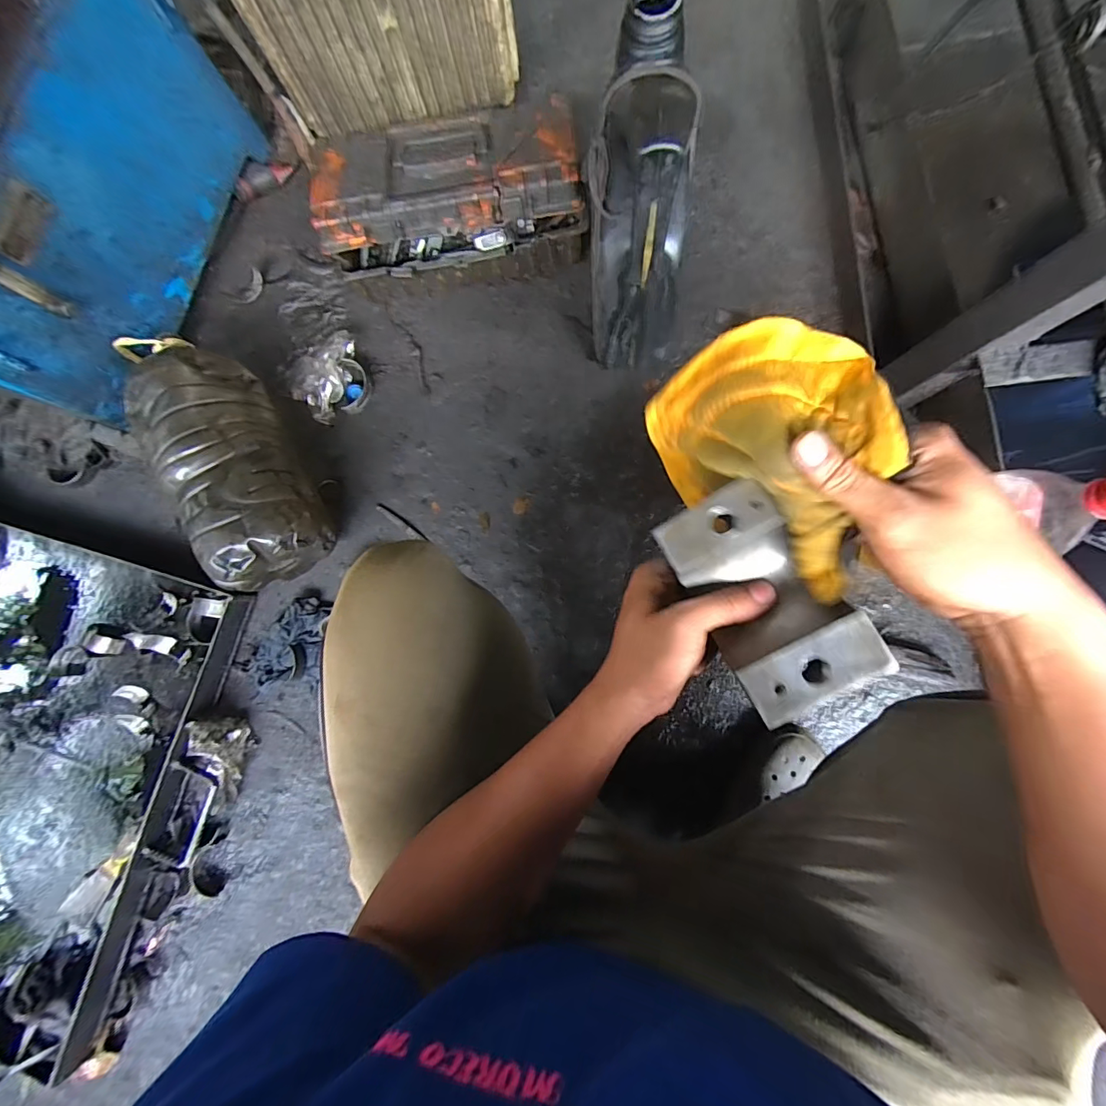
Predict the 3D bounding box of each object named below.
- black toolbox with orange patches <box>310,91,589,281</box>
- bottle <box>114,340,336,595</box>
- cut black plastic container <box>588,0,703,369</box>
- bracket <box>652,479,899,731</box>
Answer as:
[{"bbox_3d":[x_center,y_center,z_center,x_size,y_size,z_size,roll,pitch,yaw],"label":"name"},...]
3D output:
[{"bbox_3d":[-0.149,-0.519,0.693,0.371,0.135,0.186,-8,81,4],"label":"black toolbox with orange patches"},{"bbox_3d":[-0.440,-0.127,0.638,0.139,0.134,0.331,-26,81,1],"label":"bottle"},{"bbox_3d":[0.102,-0.392,0.556,0.108,0.321,0.186,4,82,6],"label":"cut black plastic container"},{"bbox_3d":[0.120,0.024,0.269,0.070,0.037,0.124,-29,83,4],"label":"bracket"}]

